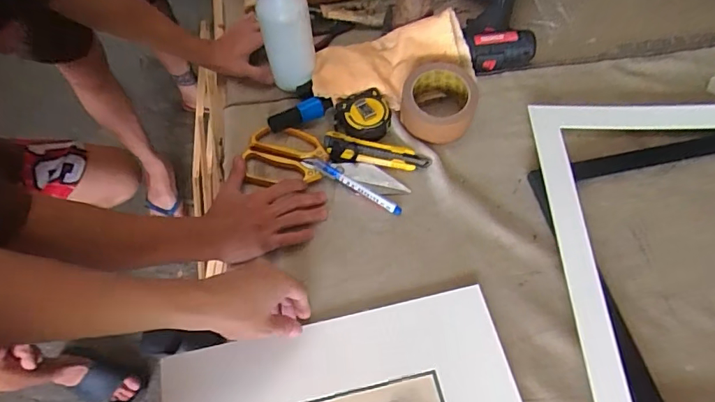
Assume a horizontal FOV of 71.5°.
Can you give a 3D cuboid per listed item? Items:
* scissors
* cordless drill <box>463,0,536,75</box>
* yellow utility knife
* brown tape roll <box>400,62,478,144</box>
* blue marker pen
[{"bbox_3d":[-0.042,-0.054,0.674,0.216,0.013,0.088,4,61,4],"label":"scissors"},{"bbox_3d":[0.213,-0.290,0.774,0.109,0.090,0.226,2,61,2],"label":"cordless drill"},{"bbox_3d":[0.024,-0.061,0.674,0.144,0.016,0.041,13,62,8],"label":"yellow utility knife"},{"bbox_3d":[0.115,-0.143,0.694,0.100,0.045,0.100,0,61,1],"label":"brown tape roll"},{"bbox_3d":[-0.008,-0.024,0.649,0.146,0.008,0.014,29,65,16],"label":"blue marker pen"}]

